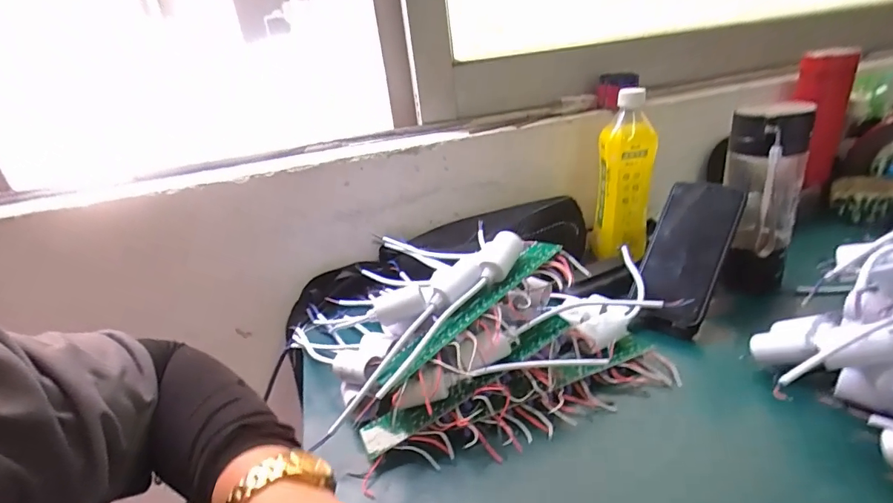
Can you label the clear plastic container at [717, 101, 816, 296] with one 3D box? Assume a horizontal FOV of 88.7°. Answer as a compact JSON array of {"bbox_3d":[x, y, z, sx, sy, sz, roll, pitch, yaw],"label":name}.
[{"bbox_3d":[0.323,-0.047,0.483,0.079,0.196,0.063,10,31,32],"label":"clear plastic container"}]

